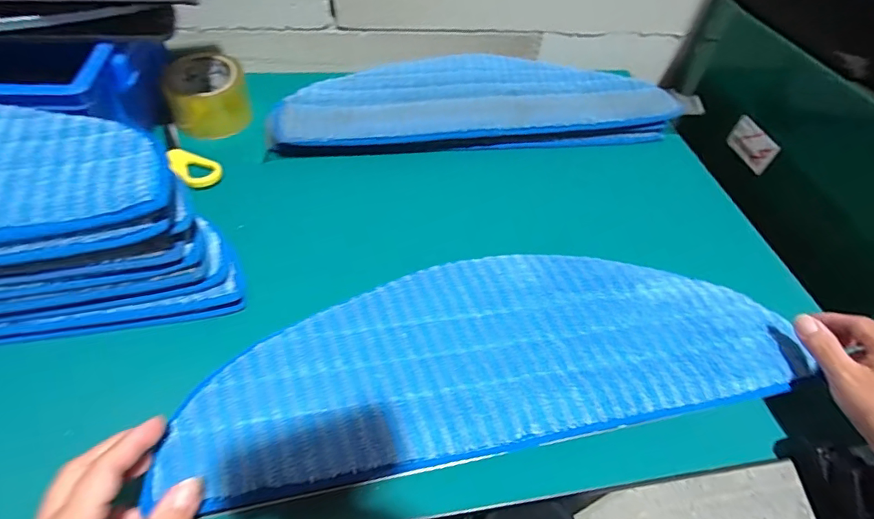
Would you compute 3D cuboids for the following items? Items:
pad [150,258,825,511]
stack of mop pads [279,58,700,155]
[{"bbox_3d":[0.049,0.068,0.370,0.471,0.010,0.154,-8,53,-12],"label":"pad"},{"bbox_3d":[0.061,-0.212,0.620,0.536,0.047,0.159,-6,51,-11],"label":"stack of mop pads"}]

